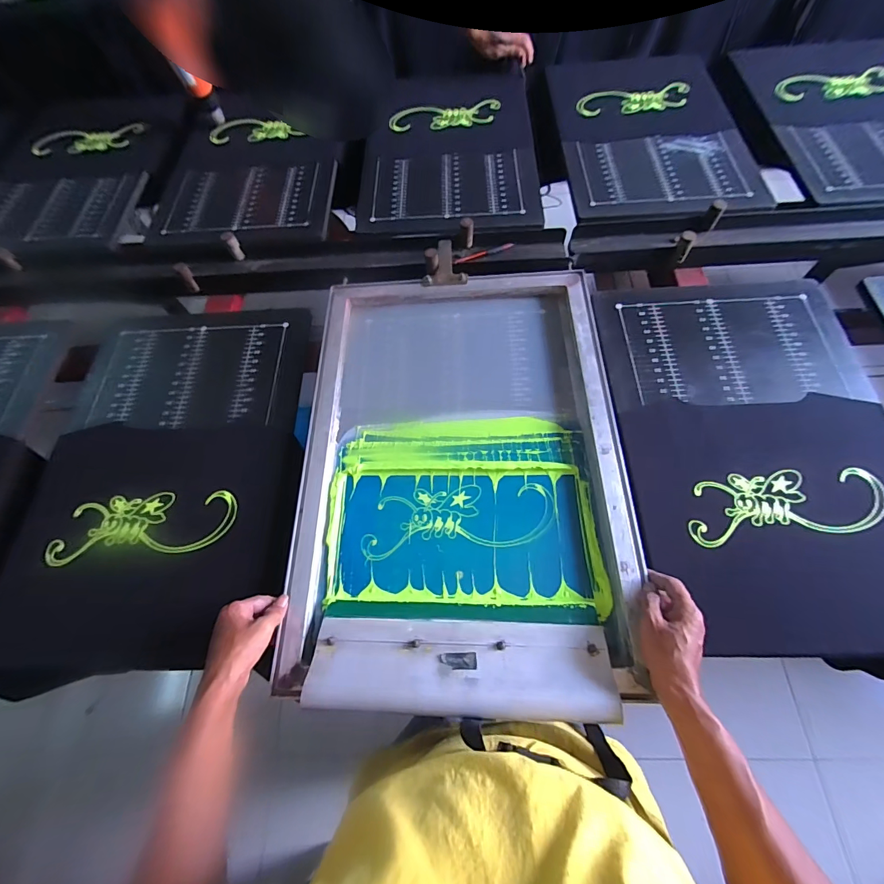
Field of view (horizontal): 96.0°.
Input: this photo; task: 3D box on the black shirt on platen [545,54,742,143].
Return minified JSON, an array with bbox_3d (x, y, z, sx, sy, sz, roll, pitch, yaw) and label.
[{"bbox_3d":[0.476,-0.845,0.971,0.393,0.014,0.300,-2,68,2],"label":"black shirt on platen"}]

